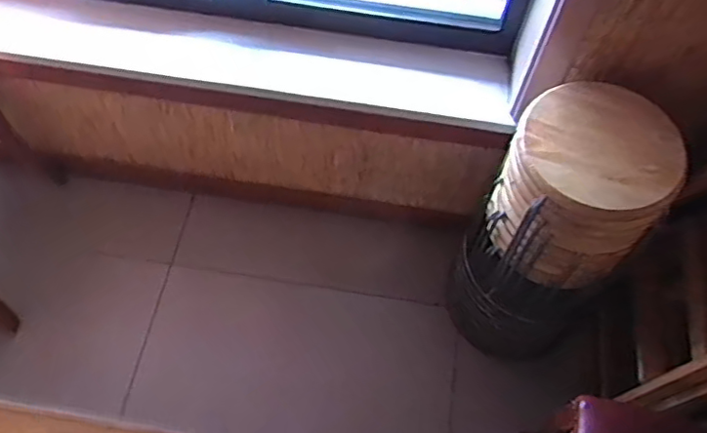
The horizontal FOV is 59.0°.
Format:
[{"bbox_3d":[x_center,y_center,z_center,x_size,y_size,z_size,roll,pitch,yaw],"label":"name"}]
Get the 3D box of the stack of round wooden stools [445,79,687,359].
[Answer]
[{"bbox_3d":[0.419,0.055,1.359,0.308,0.683,0.301,40,66,19],"label":"stack of round wooden stools"}]

